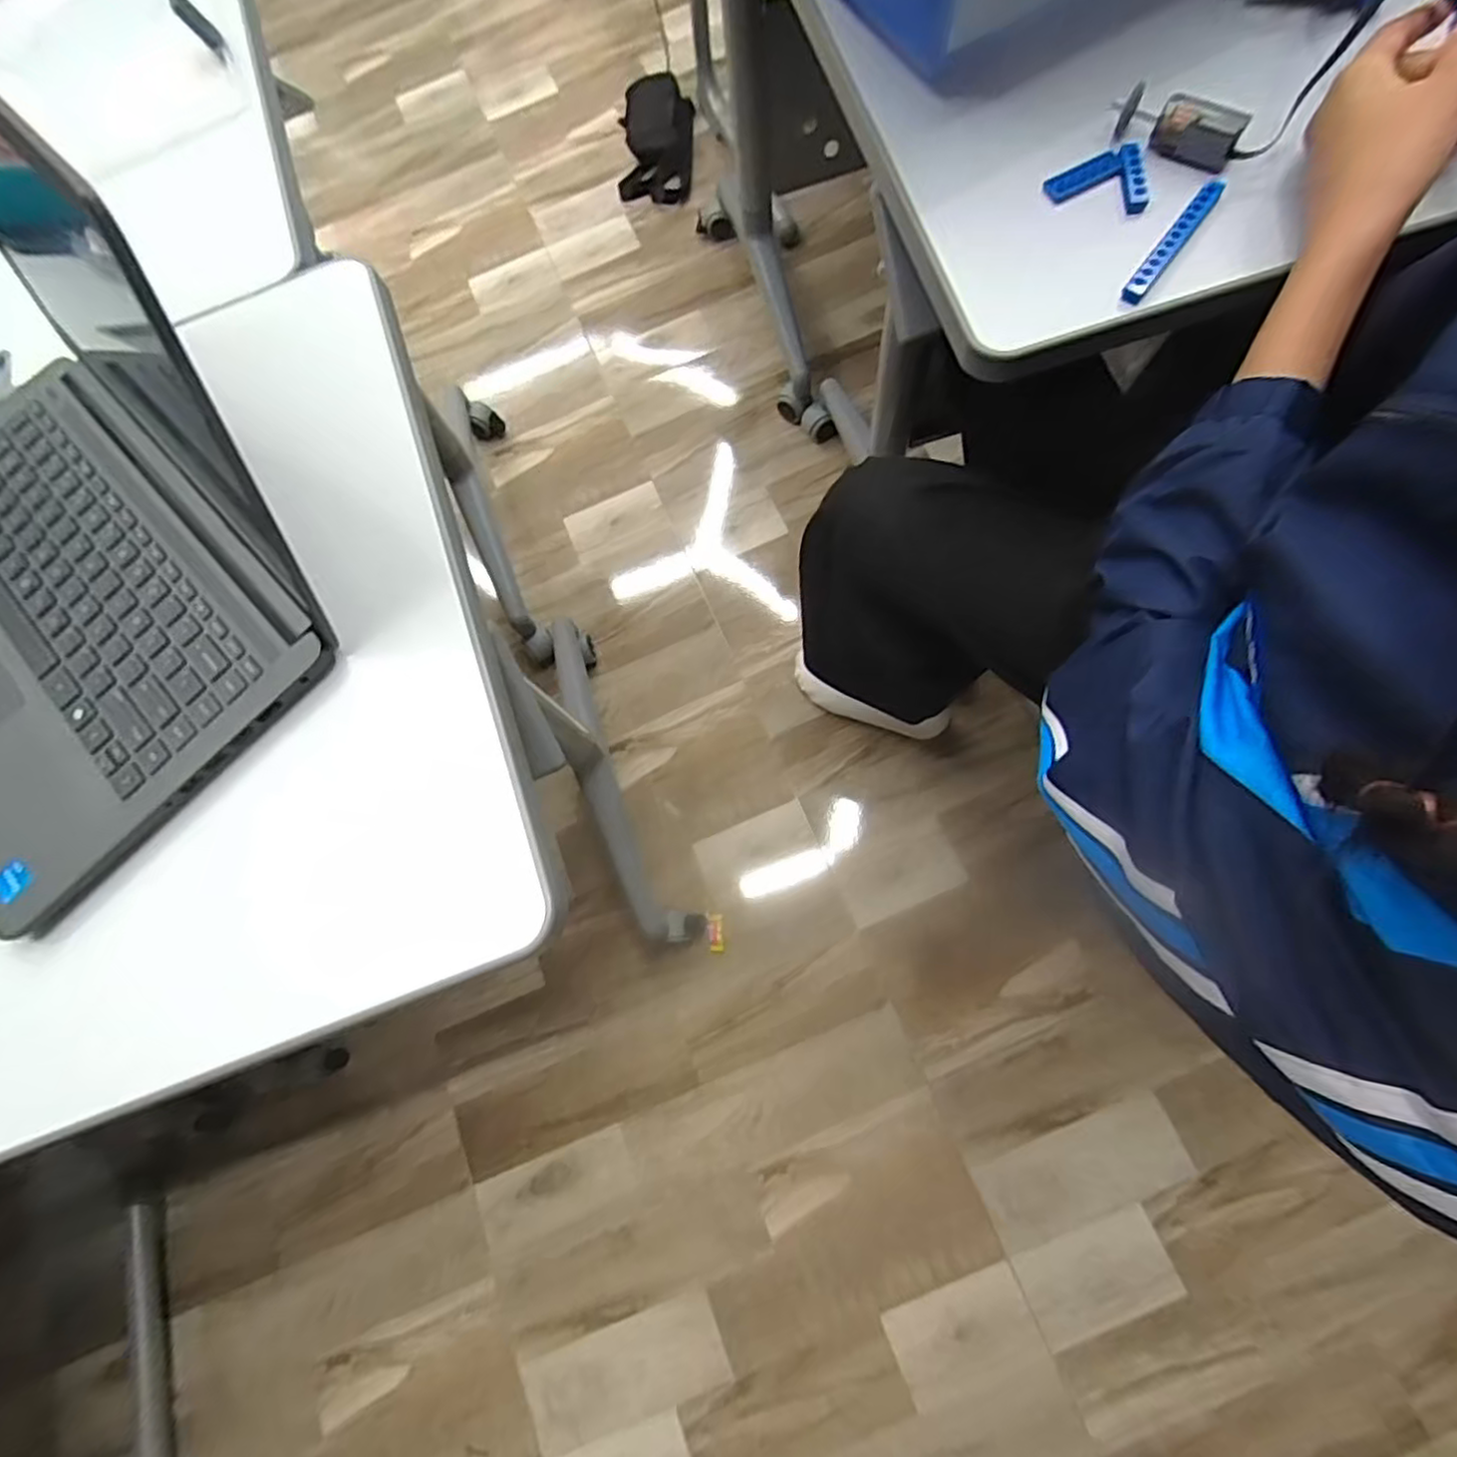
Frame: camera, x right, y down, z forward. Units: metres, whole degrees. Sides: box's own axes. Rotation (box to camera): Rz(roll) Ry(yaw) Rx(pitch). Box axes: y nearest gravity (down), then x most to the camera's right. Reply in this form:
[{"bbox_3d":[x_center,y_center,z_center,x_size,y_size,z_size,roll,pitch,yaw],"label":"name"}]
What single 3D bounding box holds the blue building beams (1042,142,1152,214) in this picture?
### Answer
[{"bbox_3d":[0.233,-0.345,0.416,0.061,0.009,0.040,18,88,16],"label":"blue building beams"}]

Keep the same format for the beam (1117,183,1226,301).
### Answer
[{"bbox_3d":[0.265,-0.291,0.400,0.013,0.013,0.101,36,81,15],"label":"beam"}]

